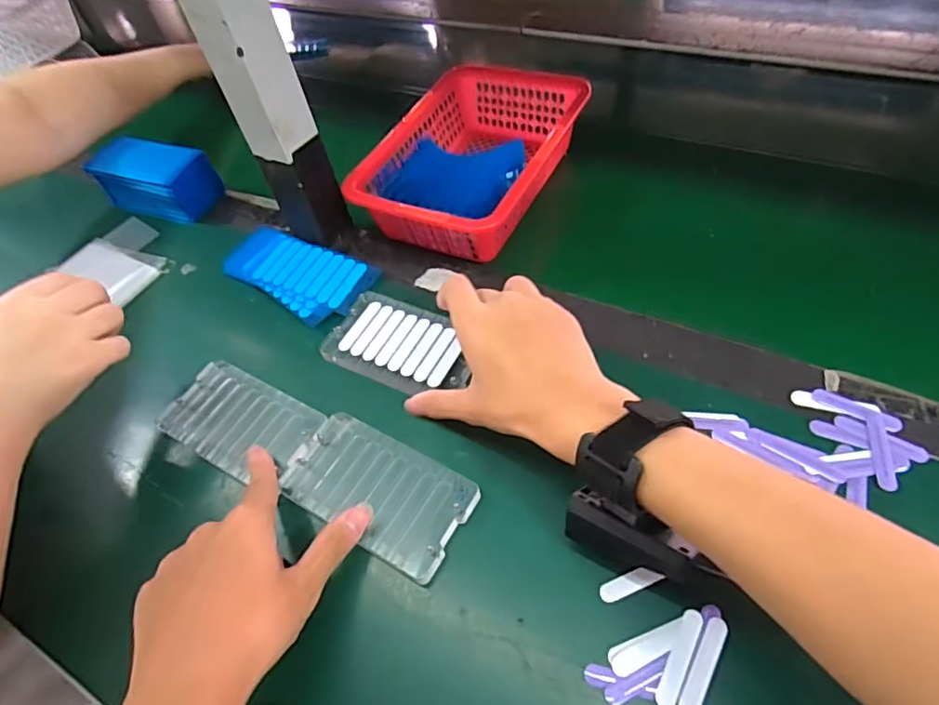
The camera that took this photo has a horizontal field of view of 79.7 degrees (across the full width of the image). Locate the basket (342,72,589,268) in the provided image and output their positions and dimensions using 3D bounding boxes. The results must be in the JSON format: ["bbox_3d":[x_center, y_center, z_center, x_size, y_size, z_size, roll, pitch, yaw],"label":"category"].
[{"bbox_3d":[0.007,-0.182,0.536,0.155,0.071,0.238,19,54,20],"label":"basket"}]

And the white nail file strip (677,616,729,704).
[{"bbox_3d":[0.123,0.164,0.294,0.012,0.004,0.052,24,62,24],"label":"white nail file strip"}]

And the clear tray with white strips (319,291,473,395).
[{"bbox_3d":[-0.054,-0.007,0.438,0.119,0.011,0.070,21,55,21],"label":"clear tray with white strips"}]

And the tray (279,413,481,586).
[{"bbox_3d":[-0.063,0.088,0.370,0.123,0.008,0.067,23,56,23],"label":"tray"}]

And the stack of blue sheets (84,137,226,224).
[{"bbox_3d":[-0.332,-0.183,0.596,0.125,0.050,0.068,21,55,21],"label":"stack of blue sheets"}]

